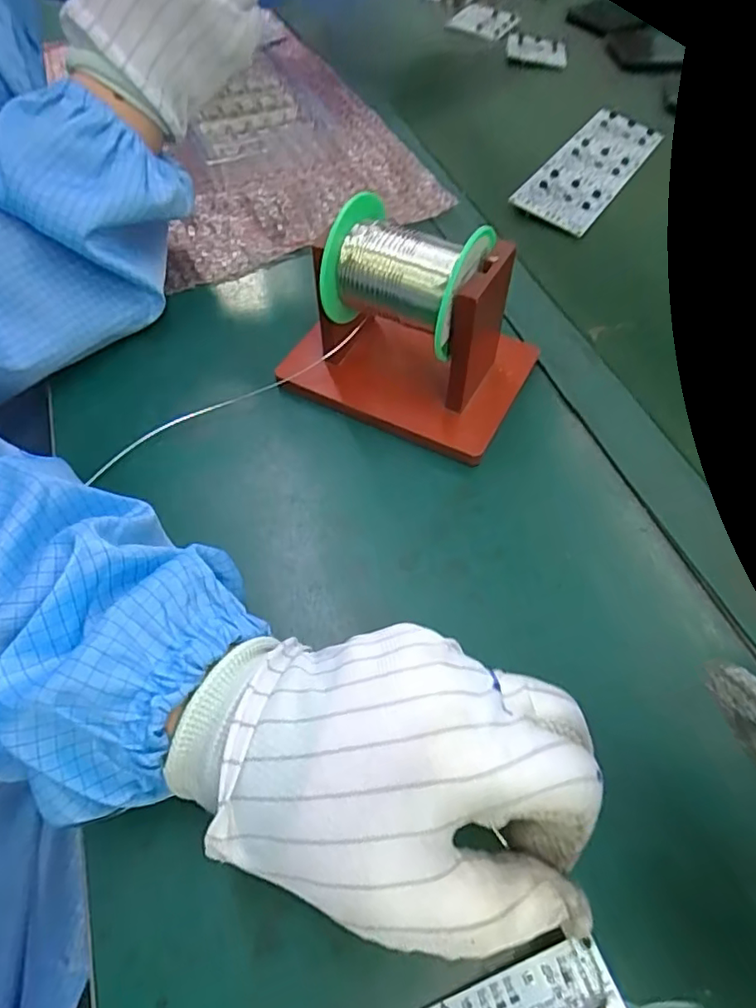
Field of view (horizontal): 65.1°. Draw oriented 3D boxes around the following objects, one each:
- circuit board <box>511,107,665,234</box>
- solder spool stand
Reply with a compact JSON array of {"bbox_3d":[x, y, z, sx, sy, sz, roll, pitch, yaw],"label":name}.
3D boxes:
[{"bbox_3d":[0.190,-0.300,0.527,0.067,0.006,0.207,33,60,10],"label":"circuit board"},{"bbox_3d":[0.023,-0.111,0.344,0.135,0.087,0.112,24,59,15],"label":"solder spool stand"}]

